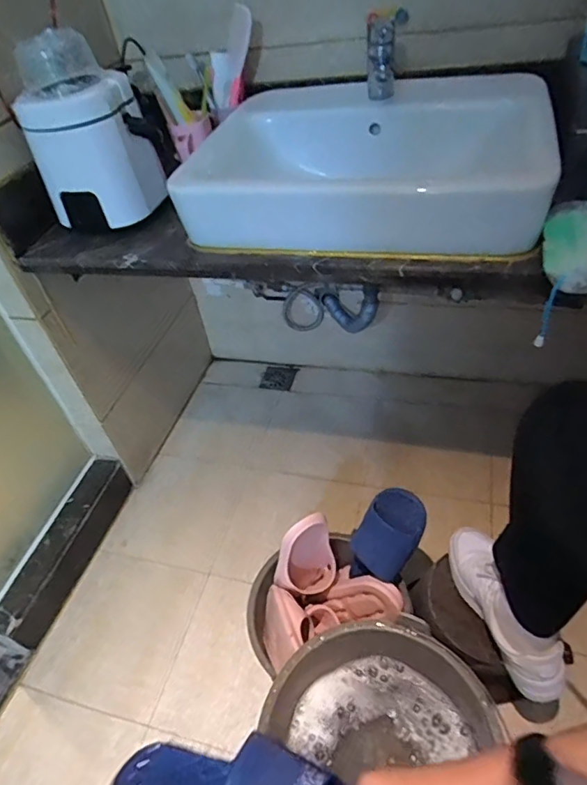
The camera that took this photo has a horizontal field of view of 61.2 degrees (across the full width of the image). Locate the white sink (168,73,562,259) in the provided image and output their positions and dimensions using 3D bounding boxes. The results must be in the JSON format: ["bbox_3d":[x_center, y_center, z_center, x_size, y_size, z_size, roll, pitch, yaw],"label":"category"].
[{"bbox_3d":[0.130,-0.389,0.823,0.528,0.143,0.432,8,47,17],"label":"white sink"}]

